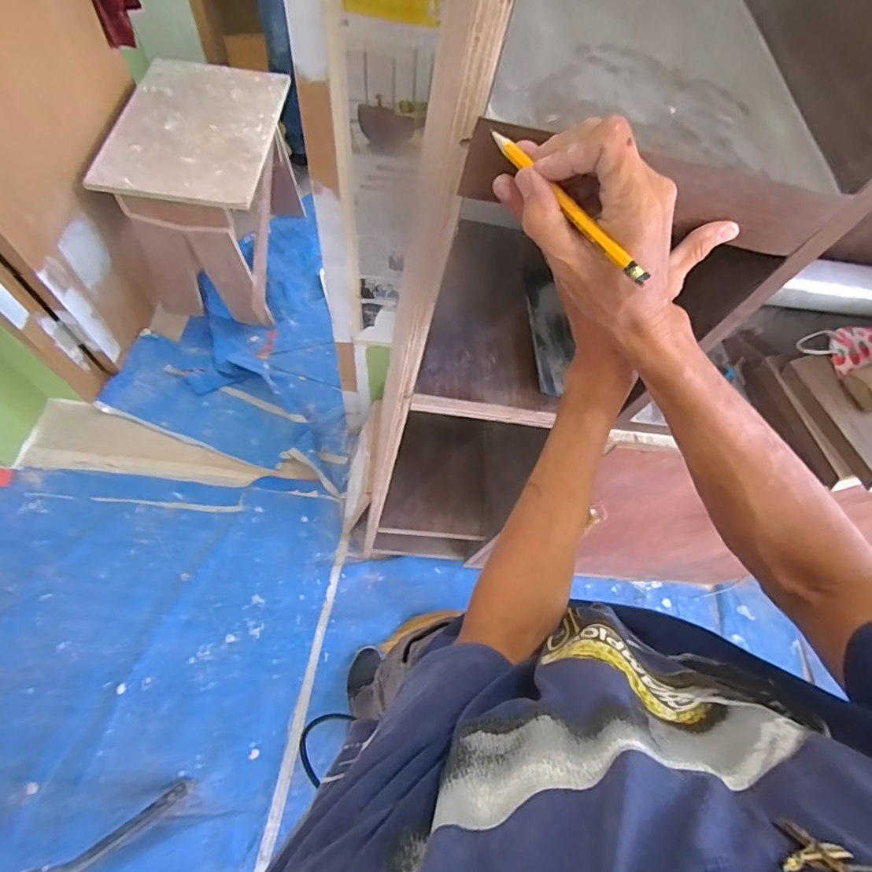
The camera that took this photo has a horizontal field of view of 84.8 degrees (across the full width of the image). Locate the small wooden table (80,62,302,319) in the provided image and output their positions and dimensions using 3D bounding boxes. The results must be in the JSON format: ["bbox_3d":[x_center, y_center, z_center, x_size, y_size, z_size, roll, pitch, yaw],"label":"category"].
[{"bbox_3d":[-0.735,-0.797,1.581,0.436,0.446,0.667,3,63,-6],"label":"small wooden table"}]

